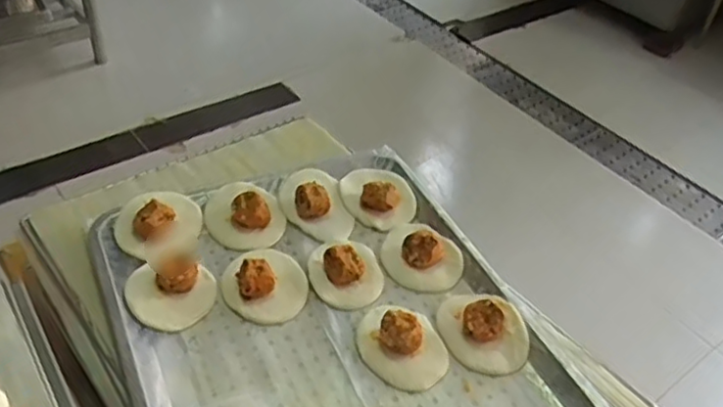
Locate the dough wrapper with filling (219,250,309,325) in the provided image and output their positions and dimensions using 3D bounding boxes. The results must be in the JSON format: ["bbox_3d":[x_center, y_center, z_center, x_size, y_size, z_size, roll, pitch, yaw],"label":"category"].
[{"bbox_3d":[-0.102,0.077,0.696,0.089,0.038,0.095,-4,43,-12],"label":"dough wrapper with filling"}]

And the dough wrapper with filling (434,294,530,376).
[{"bbox_3d":[0.124,0.124,0.676,0.086,0.040,0.093,-1,43,-9],"label":"dough wrapper with filling"}]

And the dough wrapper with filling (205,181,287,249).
[{"bbox_3d":[-0.134,0.008,0.762,0.088,0.042,0.085,-4,43,-12],"label":"dough wrapper with filling"}]

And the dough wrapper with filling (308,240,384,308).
[{"bbox_3d":[-0.016,0.067,0.721,0.078,0.039,0.091,-1,43,-9],"label":"dough wrapper with filling"}]

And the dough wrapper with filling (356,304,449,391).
[{"bbox_3d":[0.041,0.132,0.656,0.083,0.034,0.099,-10,45,-19],"label":"dough wrapper with filling"}]

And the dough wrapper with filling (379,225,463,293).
[{"bbox_3d":[0.071,0.051,0.747,0.094,0.039,0.089,4,42,-4],"label":"dough wrapper with filling"}]

